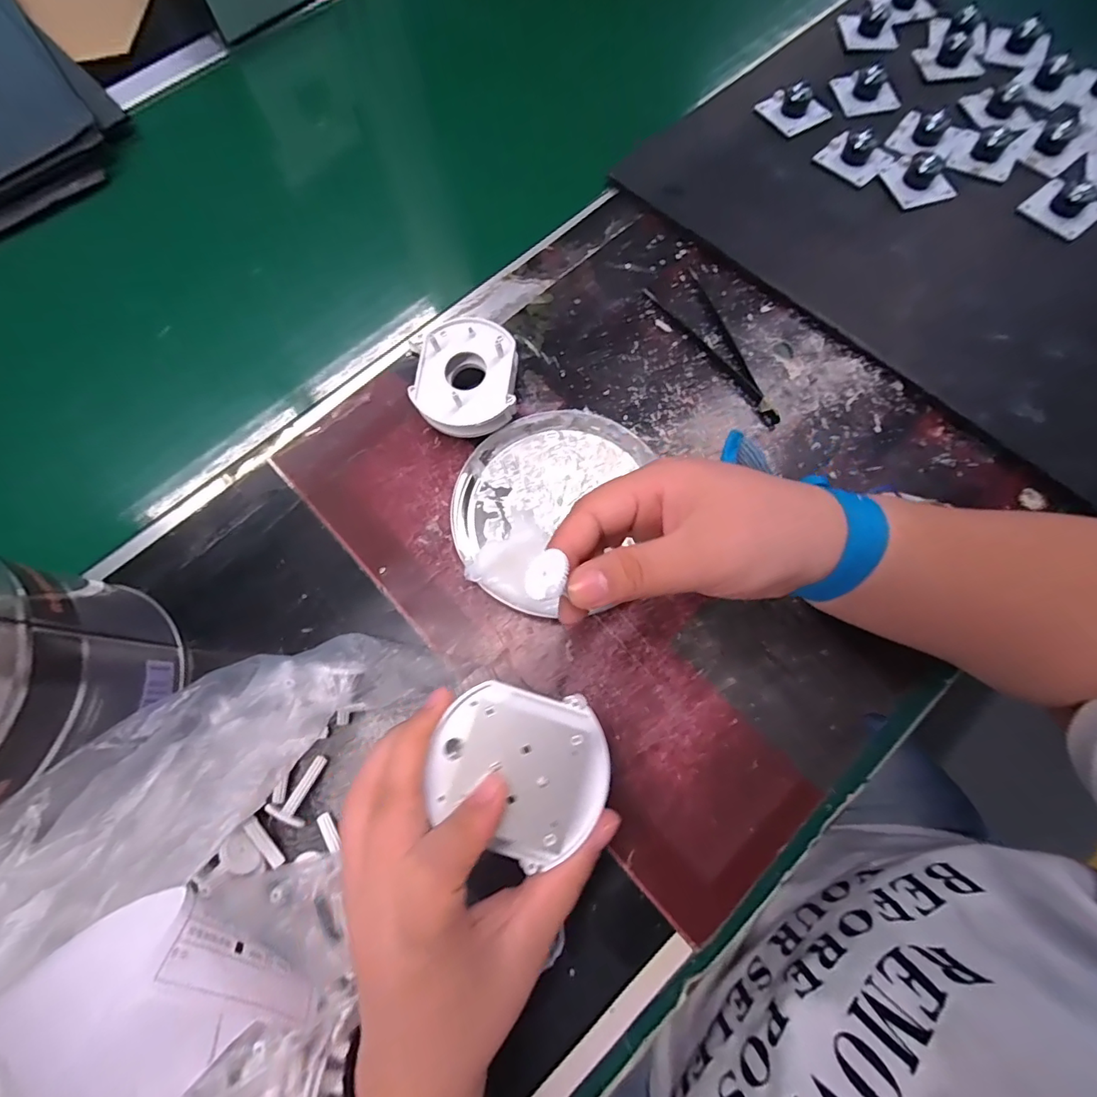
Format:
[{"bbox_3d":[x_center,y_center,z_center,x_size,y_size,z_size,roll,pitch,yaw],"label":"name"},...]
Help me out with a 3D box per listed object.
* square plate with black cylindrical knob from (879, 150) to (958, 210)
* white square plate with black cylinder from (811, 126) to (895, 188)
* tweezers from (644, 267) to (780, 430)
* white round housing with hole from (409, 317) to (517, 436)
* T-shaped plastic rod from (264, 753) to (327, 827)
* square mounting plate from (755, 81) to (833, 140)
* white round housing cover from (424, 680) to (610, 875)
[{"bbox_3d":[0.273,-0.274,0.359,0.041,0.018,0.043,-17,73,-4],"label":"square plate with black cylindrical knob"},{"bbox_3d":[0.233,-0.301,0.366,0.048,0.021,0.044,33,76,11],"label":"white square plate with black cylinder"},{"bbox_3d":[0.112,-0.134,0.332,0.038,0.005,0.132,-21,73,-5],"label":"tweezers"},{"bbox_3d":[-0.050,-0.104,0.313,0.060,0.036,0.069,2,73,2],"label":"white round housing with hole"},{"bbox_3d":[-0.127,0.124,0.255,0.020,0.008,0.033,21,49,8],"label":"T-shaped plastic rod"},{"bbox_3d":[0.196,-0.355,0.390,0.041,0.023,0.044,-30,74,-8],"label":"square mounting plate"},{"bbox_3d":[-0.011,0.082,0.185,0.066,0.022,0.056,7,73,4],"label":"white round housing cover"}]

